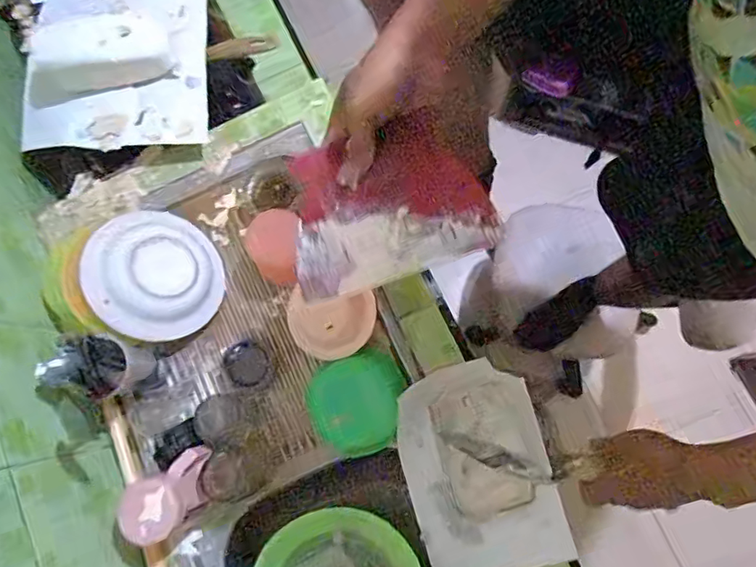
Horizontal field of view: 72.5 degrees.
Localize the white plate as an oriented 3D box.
[{"bbox_3d":[-0.351,-0.013,0.813,0.192,0.062,0.199,1,89,-30],"label":"white plate"}]

